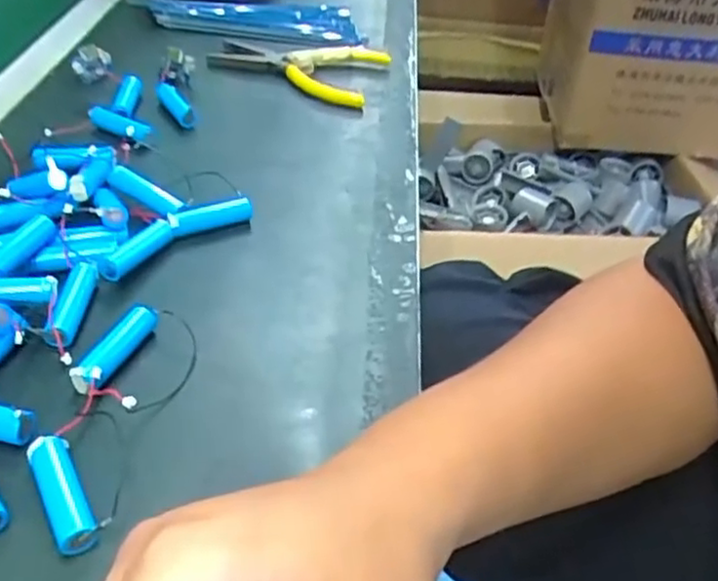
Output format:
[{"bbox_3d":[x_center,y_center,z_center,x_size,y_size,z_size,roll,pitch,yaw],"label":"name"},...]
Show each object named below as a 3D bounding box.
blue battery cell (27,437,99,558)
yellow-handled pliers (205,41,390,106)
[{"bbox_3d":[-0.117,0.078,0.266,0.015,0.014,0.050,-19,48,-26],"label":"blue battery cell"},{"bbox_3d":[-0.056,-0.201,0.593,0.150,0.011,0.095,16,42,10],"label":"yellow-handled pliers"}]

